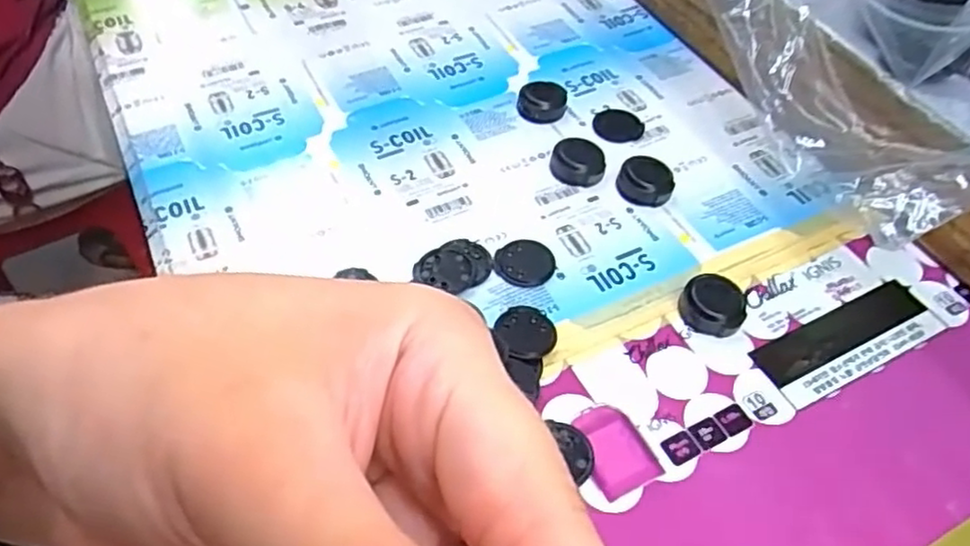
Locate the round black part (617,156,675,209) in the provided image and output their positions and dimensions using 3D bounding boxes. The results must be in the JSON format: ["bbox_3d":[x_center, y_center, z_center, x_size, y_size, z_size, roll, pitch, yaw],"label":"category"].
[{"bbox_3d":[0.090,-0.052,0.387,0.030,0.012,0.028,1,52,-1],"label":"round black part"}]

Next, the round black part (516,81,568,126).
[{"bbox_3d":[0.035,-0.106,0.430,0.031,0.013,0.031,1,52,-1],"label":"round black part"}]

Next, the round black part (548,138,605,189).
[{"bbox_3d":[0.054,-0.062,0.394,0.026,0.013,0.031,-31,59,-23],"label":"round black part"}]

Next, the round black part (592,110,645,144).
[{"bbox_3d":[0.082,-0.091,0.425,0.030,0.004,0.031,1,52,-1],"label":"round black part"}]

